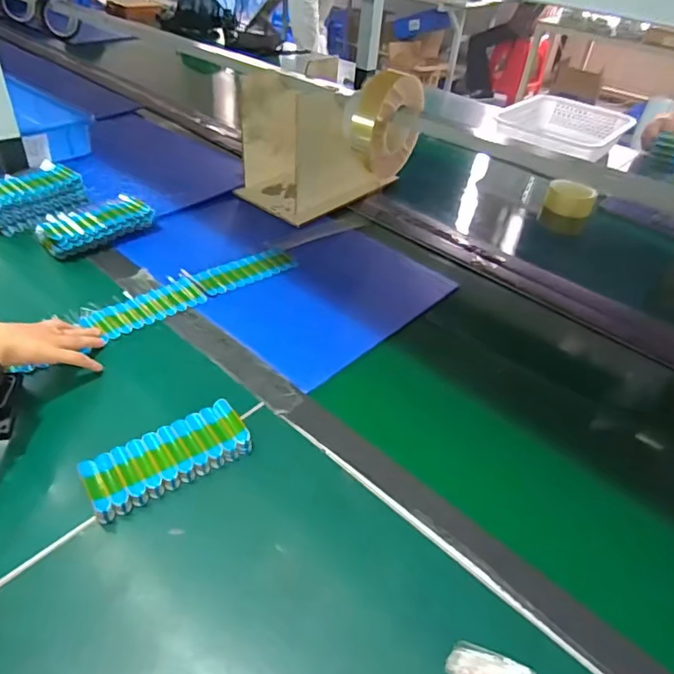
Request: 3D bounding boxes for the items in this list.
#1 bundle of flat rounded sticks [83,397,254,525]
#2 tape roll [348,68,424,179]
[{"bbox_3d":[-0.164,0.117,0.509,0.151,0.023,0.063,-22,49,-29],"label":"bundle of flat rounded sticks"},{"bbox_3d":[0.080,-0.347,0.859,0.048,0.159,0.159,28,45,24],"label":"tape roll"}]

